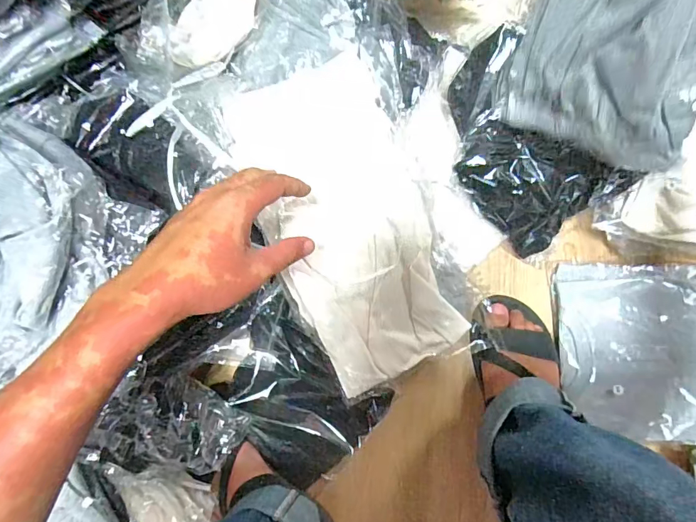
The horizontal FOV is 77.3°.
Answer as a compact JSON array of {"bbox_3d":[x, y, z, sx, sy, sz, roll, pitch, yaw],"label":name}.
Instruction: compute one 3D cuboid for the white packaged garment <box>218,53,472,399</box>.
[{"bbox_3d":[0.005,-0.031,0.506,0.177,0.058,0.372,-18,101,5],"label":"white packaged garment"}]

